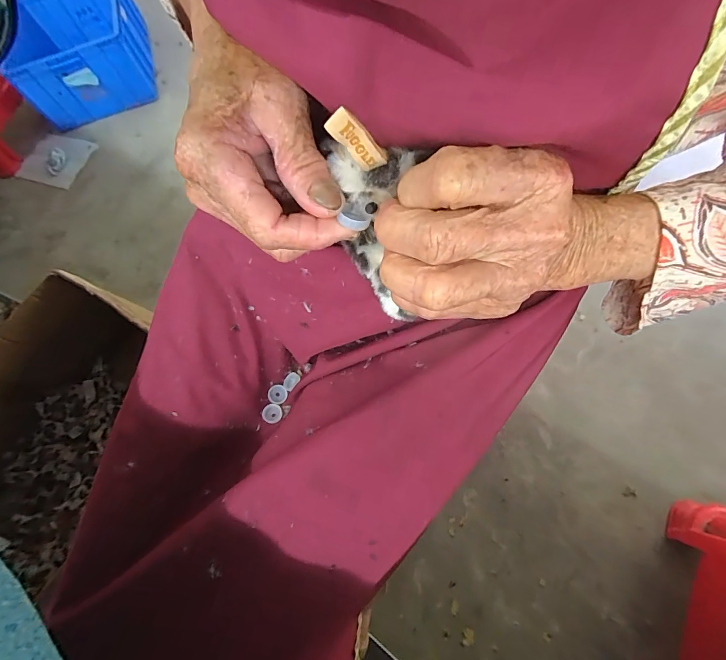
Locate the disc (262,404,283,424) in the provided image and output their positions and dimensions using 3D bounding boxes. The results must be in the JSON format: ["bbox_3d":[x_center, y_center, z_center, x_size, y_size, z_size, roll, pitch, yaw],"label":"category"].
[{"bbox_3d":[-0.080,0.074,0.341,0.017,0.005,0.016,-3,66,7],"label":"disc"}]

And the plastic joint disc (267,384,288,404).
[{"bbox_3d":[-0.076,0.057,0.346,0.016,0.009,0.015,-1,68,3],"label":"plastic joint disc"}]

